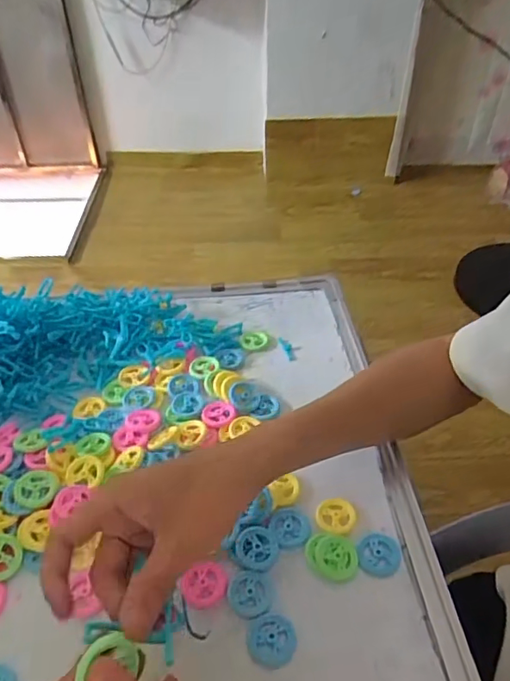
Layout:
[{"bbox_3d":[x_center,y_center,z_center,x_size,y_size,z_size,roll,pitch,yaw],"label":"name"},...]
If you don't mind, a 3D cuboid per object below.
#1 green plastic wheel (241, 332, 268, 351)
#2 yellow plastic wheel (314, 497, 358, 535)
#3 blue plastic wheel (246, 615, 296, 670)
[{"bbox_3d":[-0.001,0.001,0.542,0.025,0.006,0.027,-1,40,1],"label":"green plastic wheel"},{"bbox_3d":[0.061,0.130,0.386,0.030,0.006,0.030,-1,40,1],"label":"yellow plastic wheel"},{"bbox_3d":[0.010,0.186,0.322,0.030,0.004,0.029,-1,40,1],"label":"blue plastic wheel"}]

